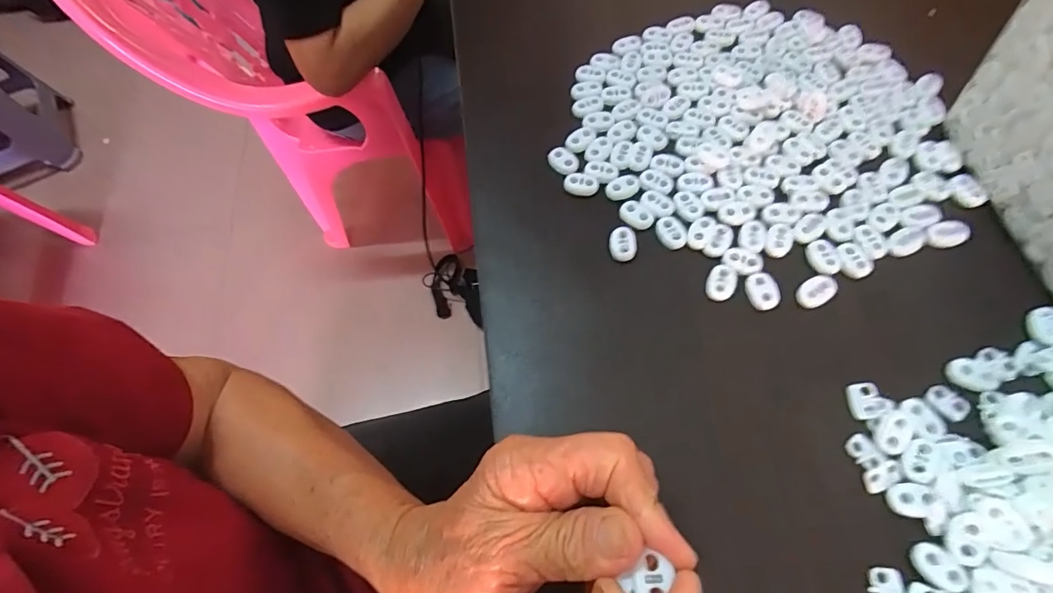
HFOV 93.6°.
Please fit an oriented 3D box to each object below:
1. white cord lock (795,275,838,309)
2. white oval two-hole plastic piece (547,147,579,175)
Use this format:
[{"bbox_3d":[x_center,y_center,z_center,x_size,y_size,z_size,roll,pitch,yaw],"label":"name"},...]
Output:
[{"bbox_3d":[0.168,-0.004,0.284,0.026,0.004,0.016,-32,67,-11],"label":"white cord lock"},{"bbox_3d":[0.027,-0.093,0.338,0.018,0.005,0.022,-35,68,-13],"label":"white oval two-hole plastic piece"}]

